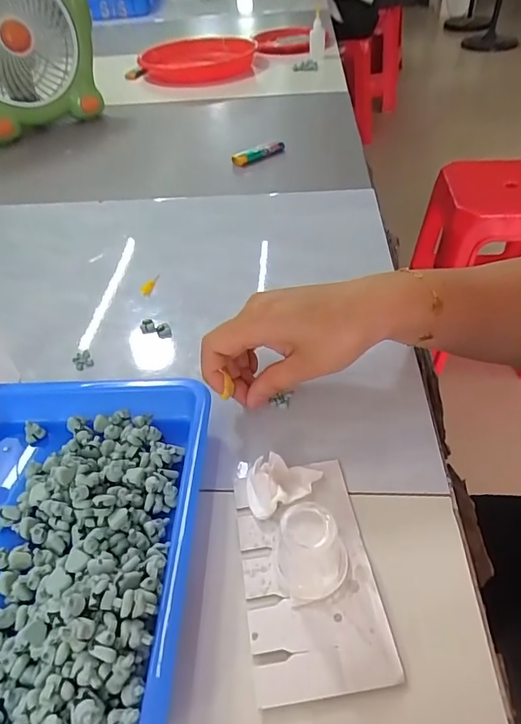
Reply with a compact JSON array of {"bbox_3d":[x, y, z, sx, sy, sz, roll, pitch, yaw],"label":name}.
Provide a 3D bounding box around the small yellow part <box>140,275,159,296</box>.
[{"bbox_3d":[-0.104,-0.072,0.441,0.010,0.006,0.026,7,45,12],"label":"small yellow part"}]

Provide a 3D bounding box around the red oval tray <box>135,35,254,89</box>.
[{"bbox_3d":[-0.126,-0.623,0.965,0.219,0.038,0.228,-20,46,-15],"label":"red oval tray"}]

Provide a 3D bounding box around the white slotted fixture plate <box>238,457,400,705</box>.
[{"bbox_3d":[0.023,0.103,0.240,0.064,0.006,0.113,-8,44,-3],"label":"white slotted fixture plate"}]

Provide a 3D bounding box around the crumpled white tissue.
[{"bbox_3d":[0.012,0.067,0.269,0.044,0.019,0.028,-20,46,-14],"label":"crumpled white tissue"}]

